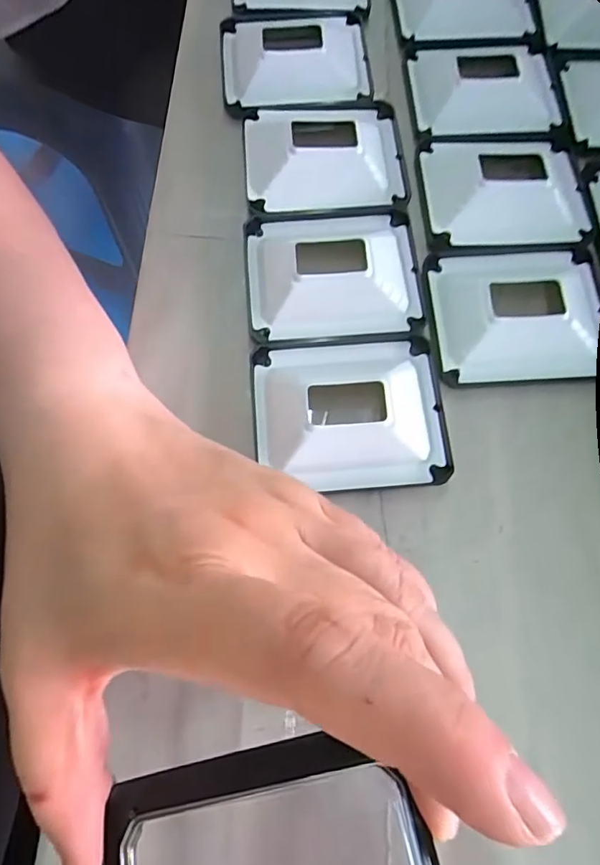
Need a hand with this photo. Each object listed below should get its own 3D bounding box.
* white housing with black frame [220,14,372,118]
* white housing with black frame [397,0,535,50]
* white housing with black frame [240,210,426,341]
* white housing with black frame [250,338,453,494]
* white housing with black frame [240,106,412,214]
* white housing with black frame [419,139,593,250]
[{"bbox_3d":[-0.002,-0.210,0.284,0.081,0.015,0.075,-5,72,-3],"label":"white housing with black frame"},{"bbox_3d":[0.097,-0.259,0.299,0.073,0.014,0.081,-2,72,-2],"label":"white housing with black frame"},{"bbox_3d":[0.016,-0.076,0.234,0.079,0.015,0.070,-3,72,-2],"label":"white housing with black frame"},{"bbox_3d":[0.021,-0.010,0.213,0.079,0.012,0.068,-5,72,-3],"label":"white housing with black frame"},{"bbox_3d":[0.014,-0.143,0.257,0.080,0.016,0.071,-5,72,-3],"label":"white housing with black frame"},{"bbox_3d":[0.102,-0.123,0.250,0.079,0.015,0.068,-2,72,-2],"label":"white housing with black frame"}]

